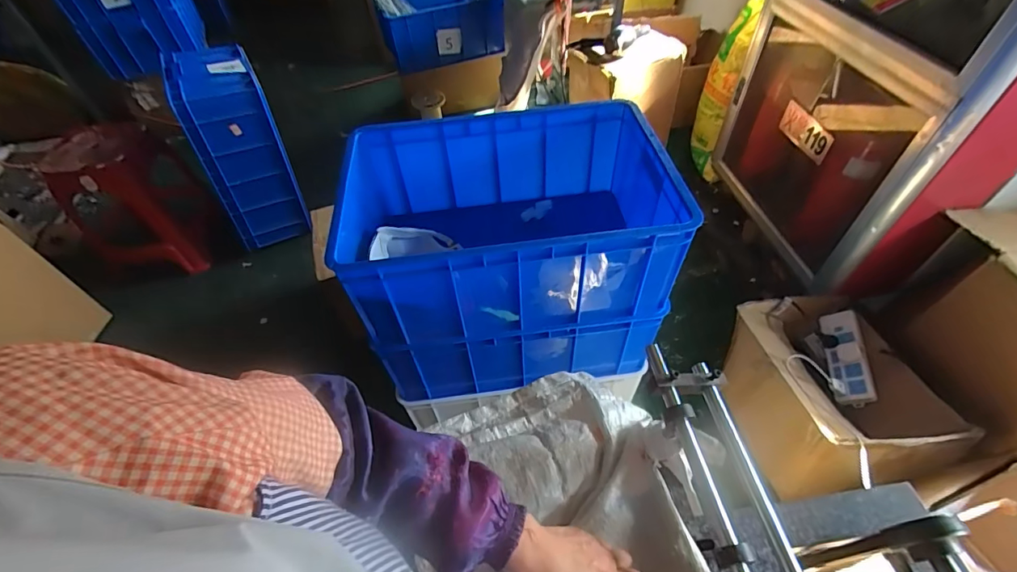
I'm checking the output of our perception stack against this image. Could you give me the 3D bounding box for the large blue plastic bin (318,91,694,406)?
[{"bbox_3d":[0.002,-0.068,1.000,0.654,0.448,0.413,-8,50,-2],"label":"large blue plastic bin"}]

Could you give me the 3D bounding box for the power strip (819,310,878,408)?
[{"bbox_3d":[0.824,0.170,1.102,0.078,0.034,0.234,-16,48,37],"label":"power strip"}]

